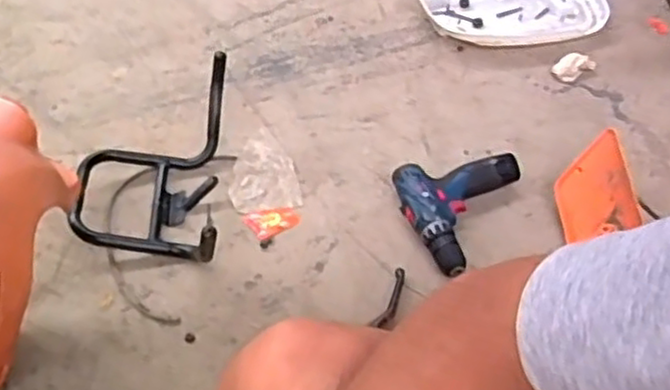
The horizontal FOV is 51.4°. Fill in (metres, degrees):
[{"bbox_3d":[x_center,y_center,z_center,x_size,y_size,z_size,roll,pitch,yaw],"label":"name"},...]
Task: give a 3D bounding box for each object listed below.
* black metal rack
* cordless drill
[{"bbox_3d":[-0.267,-0.053,0.997,0.206,0.136,0.265,1,48,-3],"label":"black metal rack"},{"bbox_3d":[0.163,-0.001,1.031,0.153,0.049,0.211,26,51,19],"label":"cordless drill"}]

